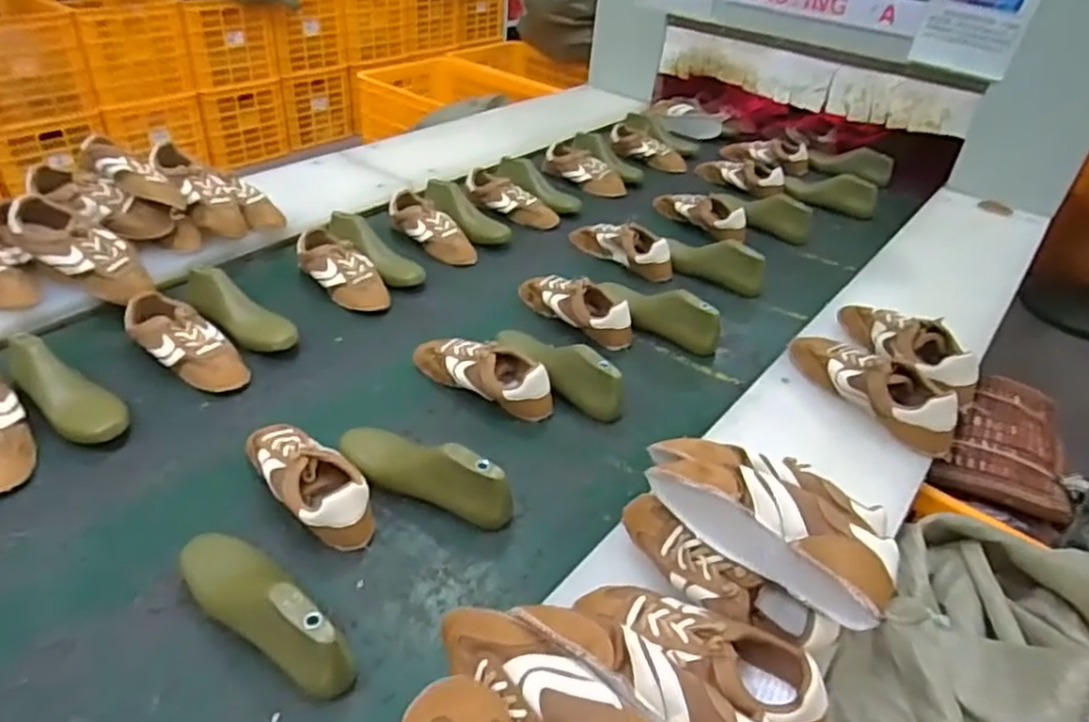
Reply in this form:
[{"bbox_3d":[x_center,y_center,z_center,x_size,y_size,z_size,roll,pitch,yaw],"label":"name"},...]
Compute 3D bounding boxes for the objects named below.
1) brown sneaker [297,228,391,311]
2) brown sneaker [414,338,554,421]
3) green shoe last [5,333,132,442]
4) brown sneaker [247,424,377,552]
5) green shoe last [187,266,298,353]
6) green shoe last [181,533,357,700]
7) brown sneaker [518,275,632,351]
[{"bbox_3d":[-0.343,-0.153,1.184,0.092,0.062,0.212,-27,48,-35],"label":"brown sneaker"},{"bbox_3d":[-0.084,0.015,0.991,0.218,0.076,0.076,26,42,23],"label":"brown sneaker"},{"bbox_3d":[-0.598,0.029,0.882,0.191,0.088,0.081,32,45,29],"label":"green shoe last"},{"bbox_3d":[-0.272,0.135,0.798,0.198,0.072,0.078,30,43,27],"label":"brown sneaker"},{"bbox_3d":[-0.462,-0.072,1.044,0.202,0.069,0.070,22,40,19],"label":"green shoe last"},{"bbox_3d":[-0.265,0.226,0.659,0.222,0.081,0.066,32,45,29],"label":"green shoe last"},{"bbox_3d":[0.052,-0.089,1.149,0.074,0.080,0.214,-27,49,-36],"label":"brown sneaker"}]

